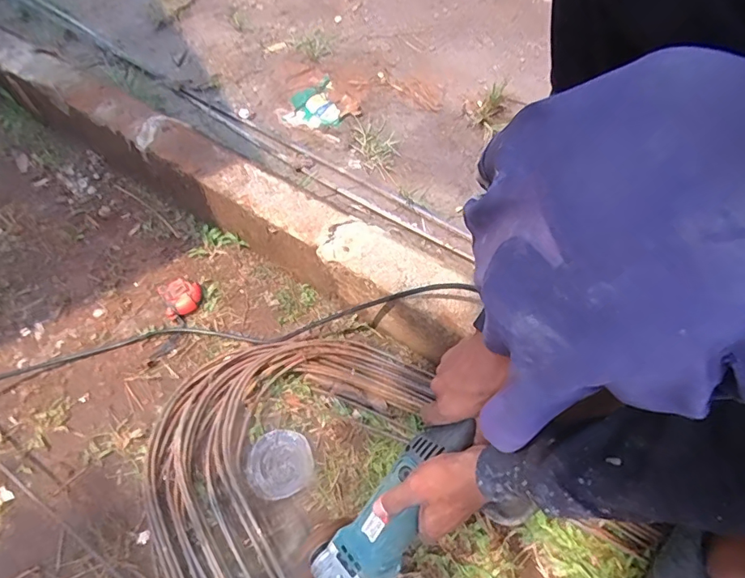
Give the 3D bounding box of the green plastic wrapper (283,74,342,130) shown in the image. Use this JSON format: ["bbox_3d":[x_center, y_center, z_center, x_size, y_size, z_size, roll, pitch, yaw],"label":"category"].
[{"bbox_3d":[-0.133,-0.391,1.024,0.111,0.008,0.156,-12,59,-4],"label":"green plastic wrapper"}]

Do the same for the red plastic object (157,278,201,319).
[{"bbox_3d":[-0.312,0.008,0.790,0.061,0.033,0.068,-27,61,-12],"label":"red plastic object"}]

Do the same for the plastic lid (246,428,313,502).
[{"bbox_3d":[-0.126,0.236,0.658,0.085,0.006,0.086,-2,59,3],"label":"plastic lid"}]

